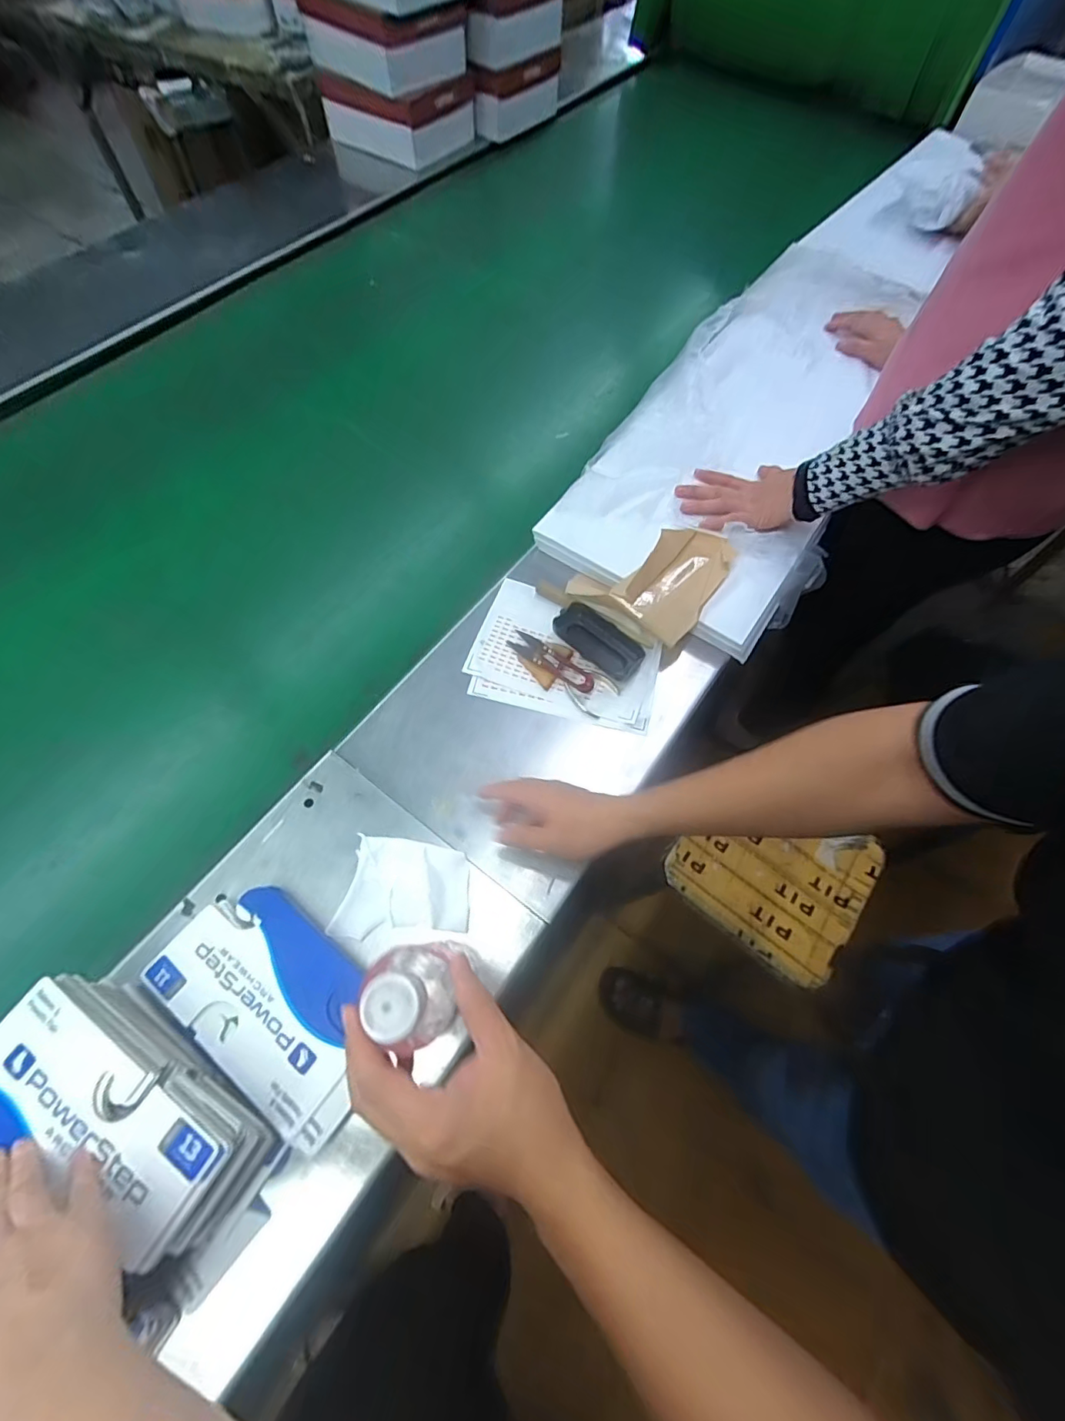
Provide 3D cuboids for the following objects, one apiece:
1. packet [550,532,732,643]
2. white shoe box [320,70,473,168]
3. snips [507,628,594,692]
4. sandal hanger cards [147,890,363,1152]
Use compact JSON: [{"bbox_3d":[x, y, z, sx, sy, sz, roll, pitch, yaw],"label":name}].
[{"bbox_3d":[0.177,-0.166,0.621,0.096,0.022,0.151,35,68,15],"label":"packet"},{"bbox_3d":[-0.336,-1.406,1.207,0.320,0.114,0.247,32,67,13],"label":"white shoe box"},{"bbox_3d":[0.022,-0.059,0.605,0.118,0.020,0.027,35,68,15],"label":"snips"},{"bbox_3d":[-0.218,0.248,0.450,0.203,0.035,0.113,35,68,15],"label":"sandal hanger cards"}]

